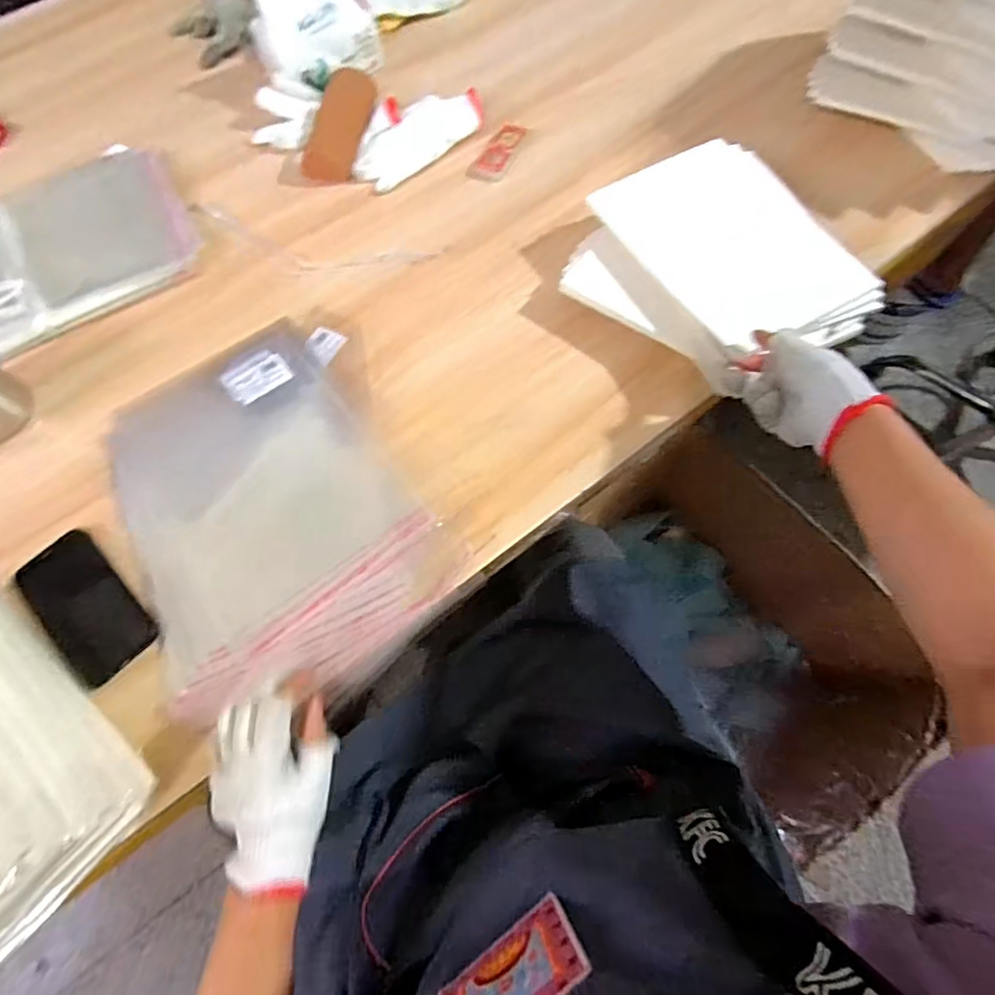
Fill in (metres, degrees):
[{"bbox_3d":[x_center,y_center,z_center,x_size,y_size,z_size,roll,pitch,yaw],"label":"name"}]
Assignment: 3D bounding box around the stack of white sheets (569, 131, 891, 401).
[{"bbox_3d":[0.219,-0.249,0.604,0.251,0.068,0.259,-24,70,-11],"label":"stack of white sheets"}]

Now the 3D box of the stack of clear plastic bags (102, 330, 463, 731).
[{"bbox_3d":[-0.224,0.003,0.565,0.270,0.016,0.377,-25,70,-11],"label":"stack of clear plastic bags"}]

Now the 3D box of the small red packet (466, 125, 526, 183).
[{"bbox_3d":[0.000,-0.455,0.734,0.042,0.006,0.102,21,74,8],"label":"small red packet"}]

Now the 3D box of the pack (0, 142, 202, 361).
[{"bbox_3d":[-0.551,-0.308,0.677,0.351,0.034,0.277,-41,74,-16],"label":"pack"}]

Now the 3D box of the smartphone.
[{"bbox_3d":[-0.391,0.101,0.530,0.153,0.011,0.071,43,73,15],"label":"smartphone"}]

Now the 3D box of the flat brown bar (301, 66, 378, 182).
[{"bbox_3d":[-0.207,-0.489,0.739,0.064,0.017,0.151,17,88,6],"label":"flat brown bar"}]

